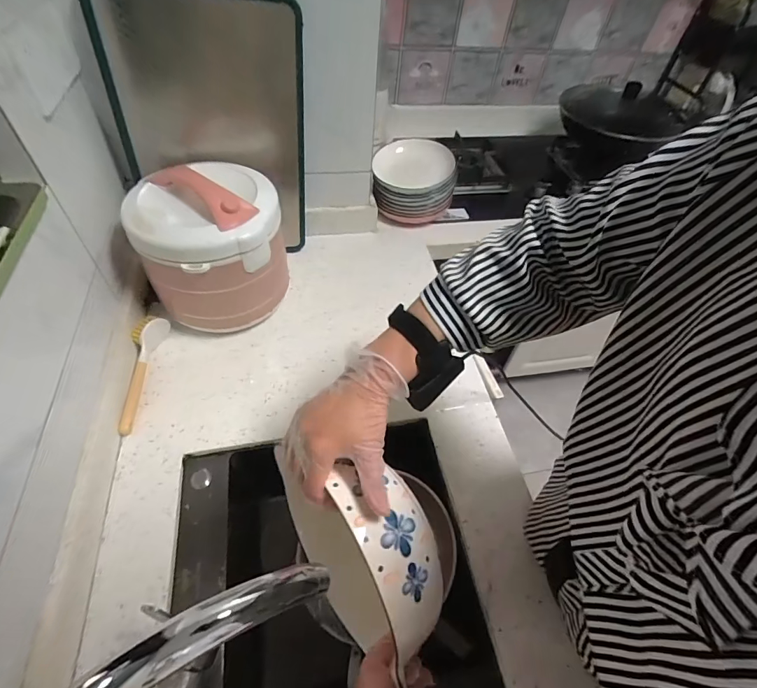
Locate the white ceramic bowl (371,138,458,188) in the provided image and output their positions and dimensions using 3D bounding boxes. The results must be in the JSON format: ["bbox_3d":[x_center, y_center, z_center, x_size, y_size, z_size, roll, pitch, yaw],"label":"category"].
[{"bbox_3d":[0.084,-0.417,0.930,0.173,0.030,0.191,17,52,8],"label":"white ceramic bowl"}]

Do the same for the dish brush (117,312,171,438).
[{"bbox_3d":[-0.387,0.043,0.647,0.046,0.050,0.192,4,51,-2],"label":"dish brush"}]

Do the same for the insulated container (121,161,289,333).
[{"bbox_3d":[-0.269,-0.161,0.674,0.211,0.205,0.185,-22,57,-21],"label":"insulated container"}]

